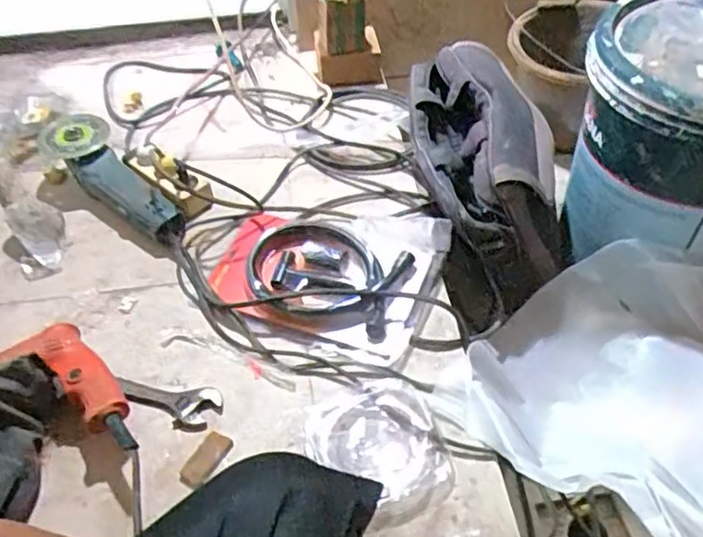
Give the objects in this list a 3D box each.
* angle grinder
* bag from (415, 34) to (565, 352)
[{"bbox_3d":[-0.346,-0.136,0.967,0.295,0.078,0.094,33,56,27],"label":"angle grinder"},{"bbox_3d":[0.193,-0.146,0.908,0.189,0.170,0.443,-6,61,-4],"label":"bag"}]

